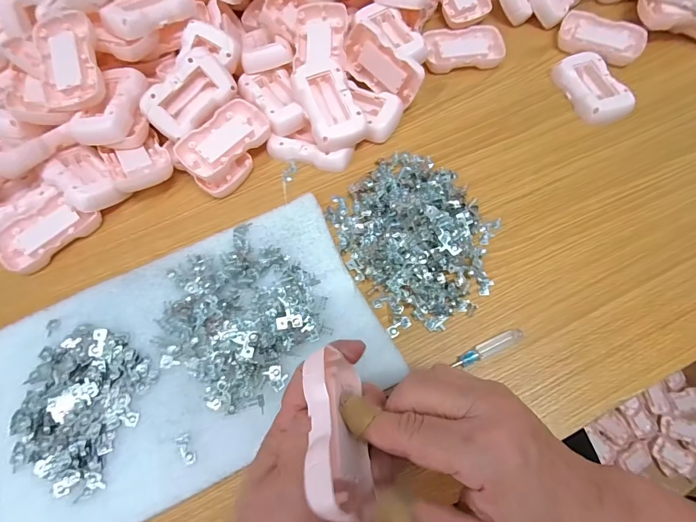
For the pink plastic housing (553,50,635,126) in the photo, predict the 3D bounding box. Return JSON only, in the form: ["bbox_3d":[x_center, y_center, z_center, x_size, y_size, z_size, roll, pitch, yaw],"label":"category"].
[{"bbox_3d":[0.256,-0.180,0.396,0.049,0.018,0.083,-19,67,-6],"label":"pink plastic housing"}]

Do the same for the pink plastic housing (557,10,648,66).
[{"bbox_3d":[0.282,-0.249,0.424,0.087,0.018,0.052,25,70,12],"label":"pink plastic housing"}]

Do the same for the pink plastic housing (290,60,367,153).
[{"bbox_3d":[-0.019,-0.151,0.366,0.051,0.021,0.087,-25,86,-8],"label":"pink plastic housing"}]

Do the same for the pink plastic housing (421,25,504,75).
[{"bbox_3d":[0.131,-0.238,0.430,0.085,0.018,0.052,-5,66,0],"label":"pink plastic housing"}]

